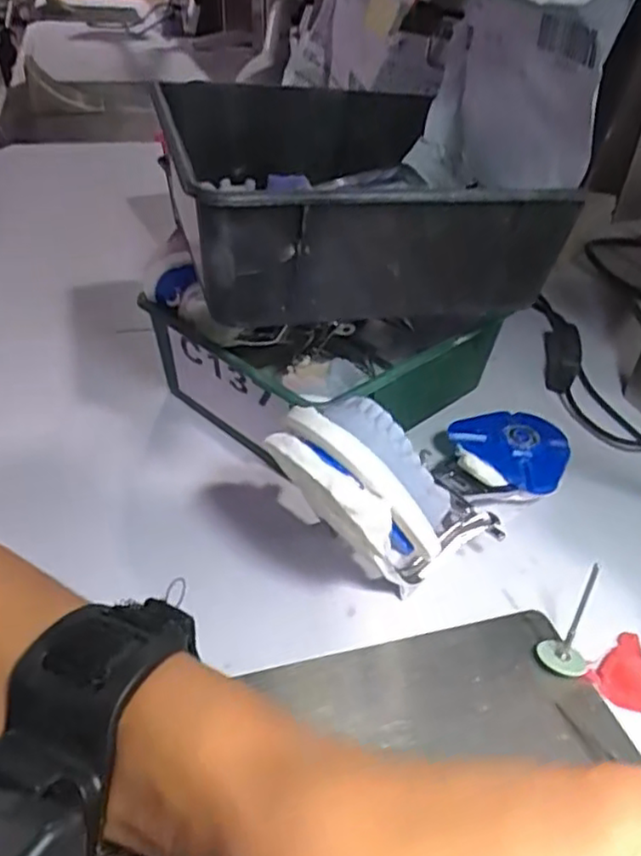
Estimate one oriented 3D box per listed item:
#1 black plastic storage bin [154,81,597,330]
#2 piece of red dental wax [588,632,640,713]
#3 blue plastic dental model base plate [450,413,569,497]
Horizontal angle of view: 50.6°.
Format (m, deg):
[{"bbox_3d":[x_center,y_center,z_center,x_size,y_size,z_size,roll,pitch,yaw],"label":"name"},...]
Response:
[{"bbox_3d":[0.007,-0.115,0.332,0.156,0.067,0.159,-9,38,-15],"label":"black plastic storage bin"},{"bbox_3d":[0.124,0.102,0.276,0.028,0.004,0.039,-2,37,-7],"label":"piece of red dental wax"},{"bbox_3d":[0.105,0.009,0.360,0.048,0.005,0.060,-27,48,-21],"label":"blue plastic dental model base plate"}]

